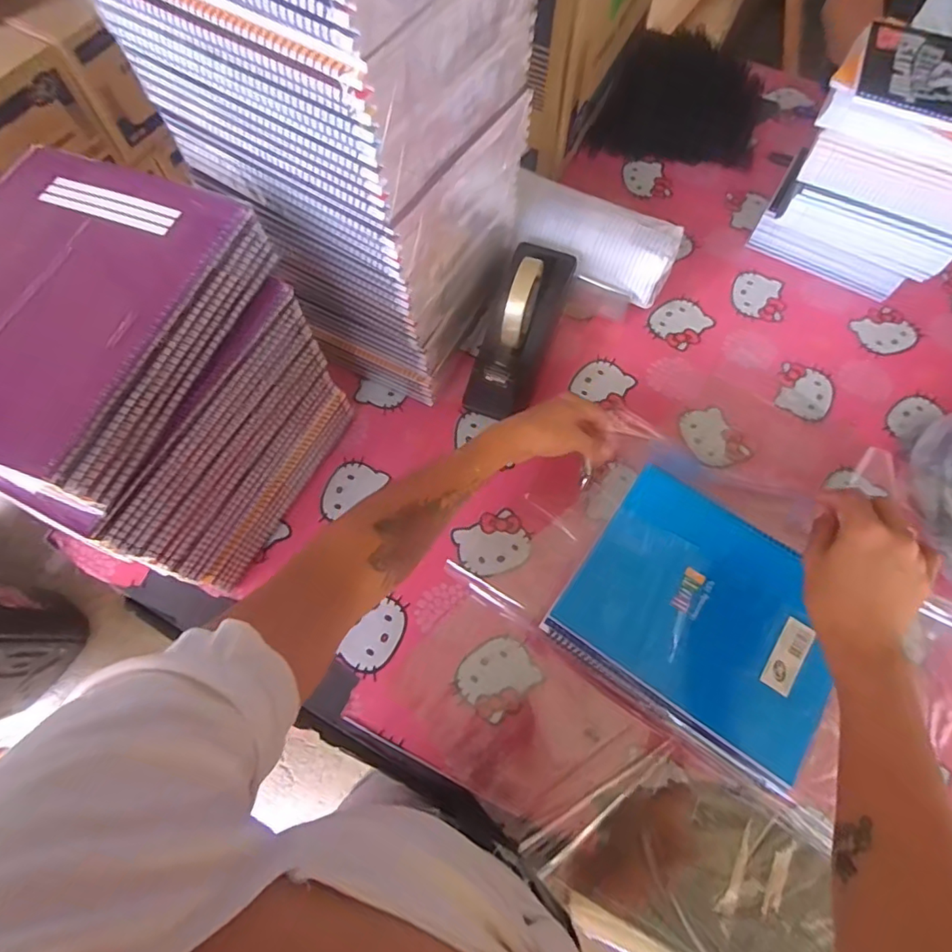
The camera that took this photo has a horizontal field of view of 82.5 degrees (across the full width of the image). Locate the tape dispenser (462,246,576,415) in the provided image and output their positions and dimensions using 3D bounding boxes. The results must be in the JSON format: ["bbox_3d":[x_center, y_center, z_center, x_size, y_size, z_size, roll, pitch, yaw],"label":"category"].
[{"bbox_3d":[0.052,-0.173,0.640,0.070,0.132,0.209,20,69,7],"label":"tape dispenser"}]

